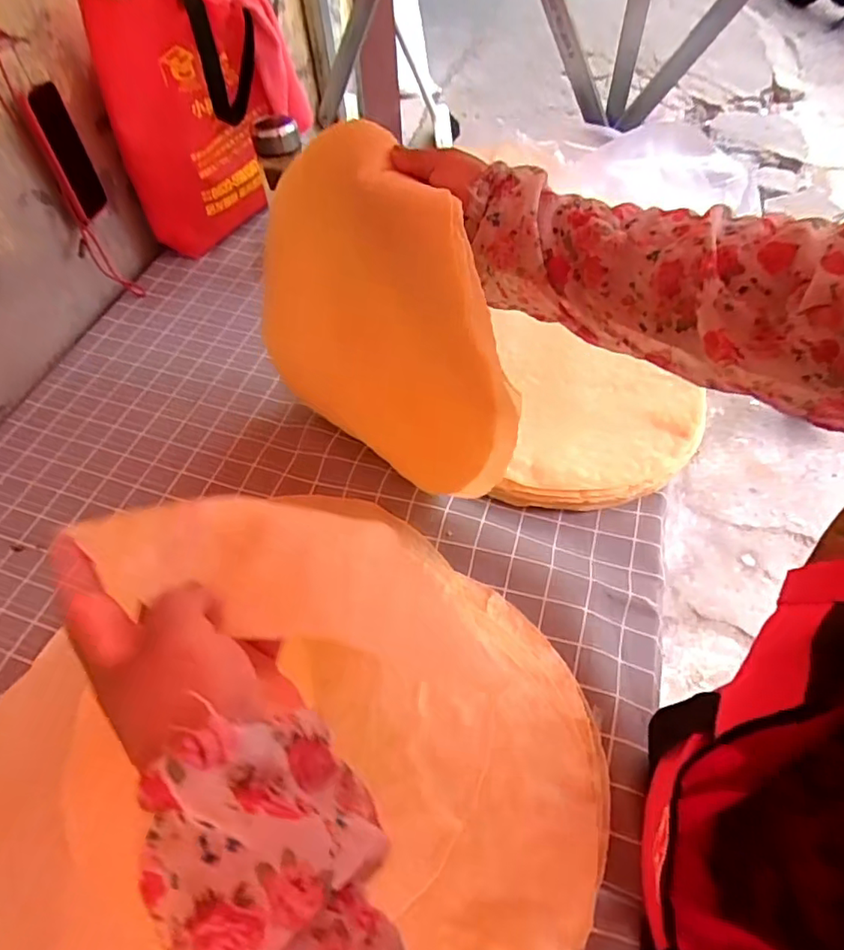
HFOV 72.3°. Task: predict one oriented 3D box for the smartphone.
[{"bbox_3d":[-0.484,-0.439,0.790,0.014,0.156,0.066,10,47,17],"label":"smartphone"}]

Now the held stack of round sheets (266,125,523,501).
[{"bbox_3d":[-0.048,-0.144,0.539,0.052,0.290,0.339,-24,43,-34],"label":"held stack of round sheets"}]

